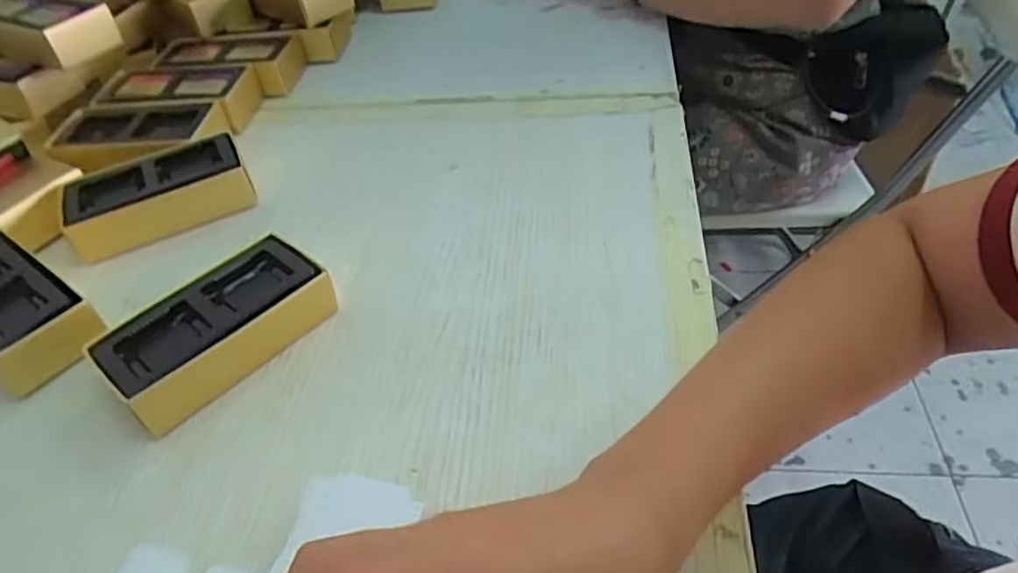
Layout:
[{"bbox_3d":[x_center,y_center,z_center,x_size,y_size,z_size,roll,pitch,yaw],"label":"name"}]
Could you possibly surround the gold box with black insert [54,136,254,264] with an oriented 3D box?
[{"bbox_3d":[-0.236,-0.060,0.455,0.111,0.033,0.058,-26,48,-18],"label":"gold box with black insert"}]

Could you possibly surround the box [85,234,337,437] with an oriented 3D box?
[{"bbox_3d":[-0.156,0.021,0.364,0.111,0.032,0.060,-37,52,-27],"label":"box"}]

